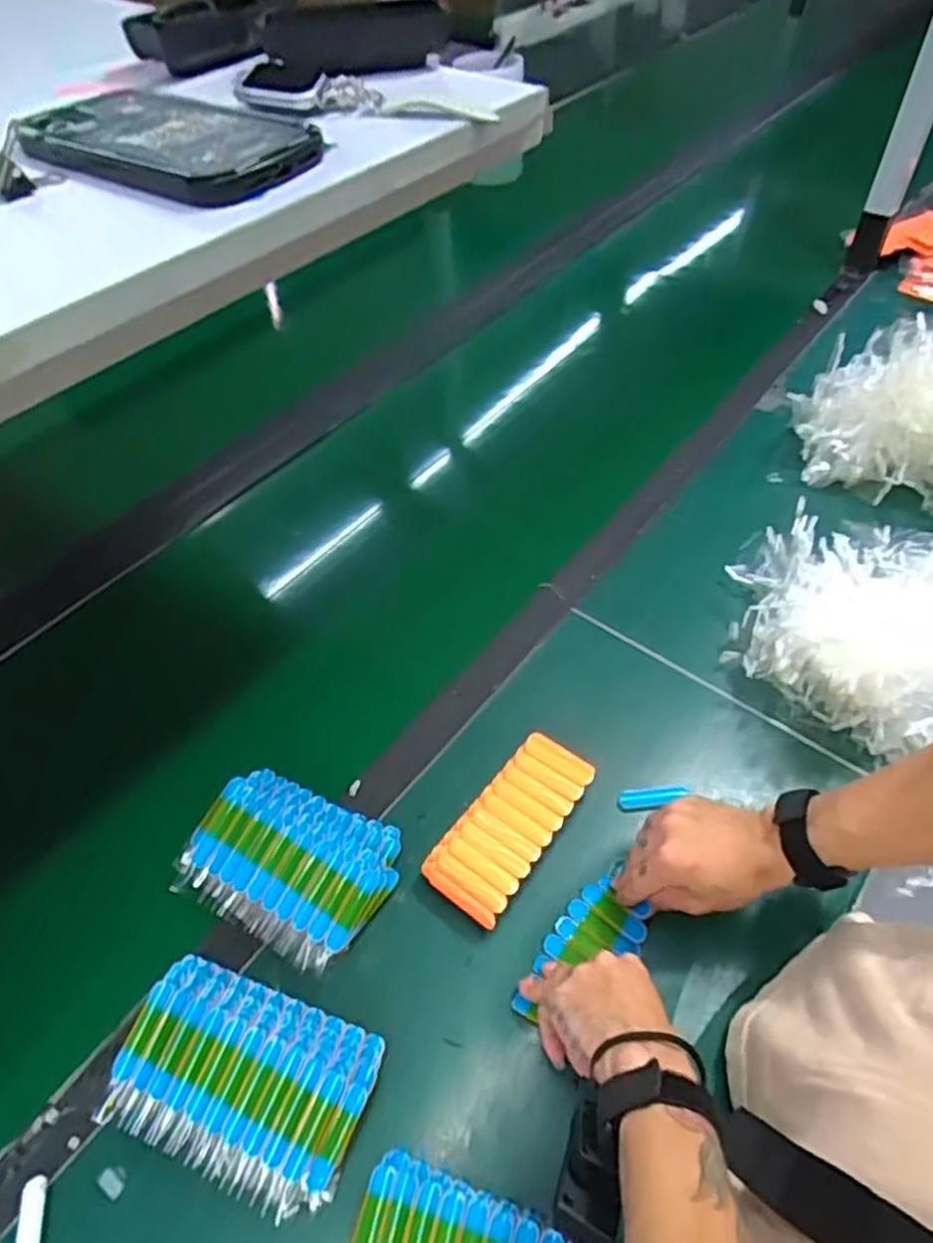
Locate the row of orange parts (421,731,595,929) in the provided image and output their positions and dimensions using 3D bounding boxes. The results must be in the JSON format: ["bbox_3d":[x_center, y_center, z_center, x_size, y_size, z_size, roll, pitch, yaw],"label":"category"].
[{"bbox_3d":[0.039,0.169,0.593,0.069,0.043,0.159,30,59,24],"label":"row of orange parts"}]

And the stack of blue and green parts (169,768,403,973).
[{"bbox_3d":[-0.143,0.194,0.579,0.165,0.037,0.118,21,55,17],"label":"stack of blue and green parts"}]

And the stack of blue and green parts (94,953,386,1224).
[{"bbox_3d":[-0.153,0.313,0.488,0.165,0.045,0.109,16,54,13],"label":"stack of blue and green parts"}]

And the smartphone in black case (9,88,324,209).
[{"bbox_3d":[-0.149,-0.235,0.347,0.153,0.011,0.080,28,58,23],"label":"smartphone in black case"}]

